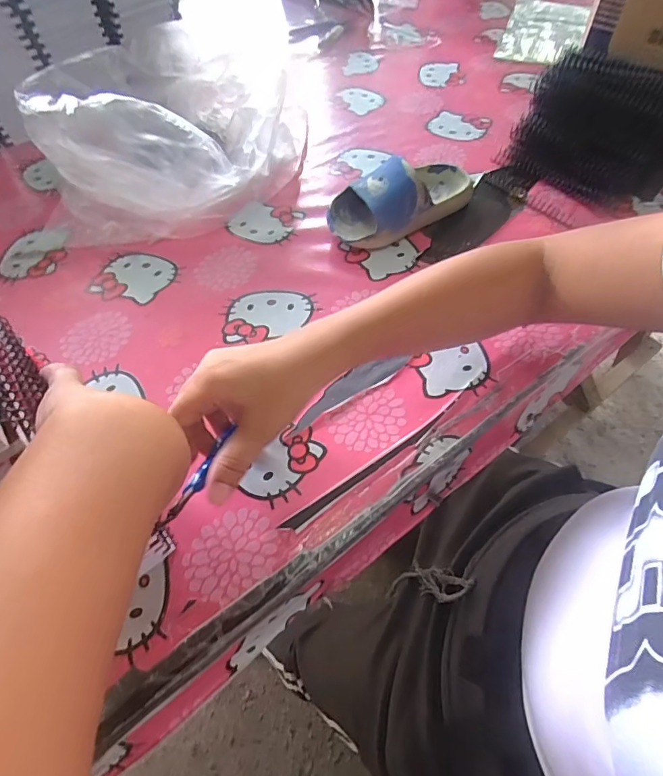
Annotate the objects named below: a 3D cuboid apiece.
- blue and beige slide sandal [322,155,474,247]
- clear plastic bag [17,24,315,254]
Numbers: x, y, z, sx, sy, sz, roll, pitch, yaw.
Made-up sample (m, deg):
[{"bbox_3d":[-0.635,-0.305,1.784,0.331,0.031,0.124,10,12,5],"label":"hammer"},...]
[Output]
[{"bbox_3d":[0.078,-0.214,0.502,0.174,0.061,0.084,-22,58,-12],"label":"blue and beige slide sandal"},{"bbox_3d":[-0.188,-0.318,0.548,0.298,0.121,0.275,-15,57,-7],"label":"clear plastic bag"}]

